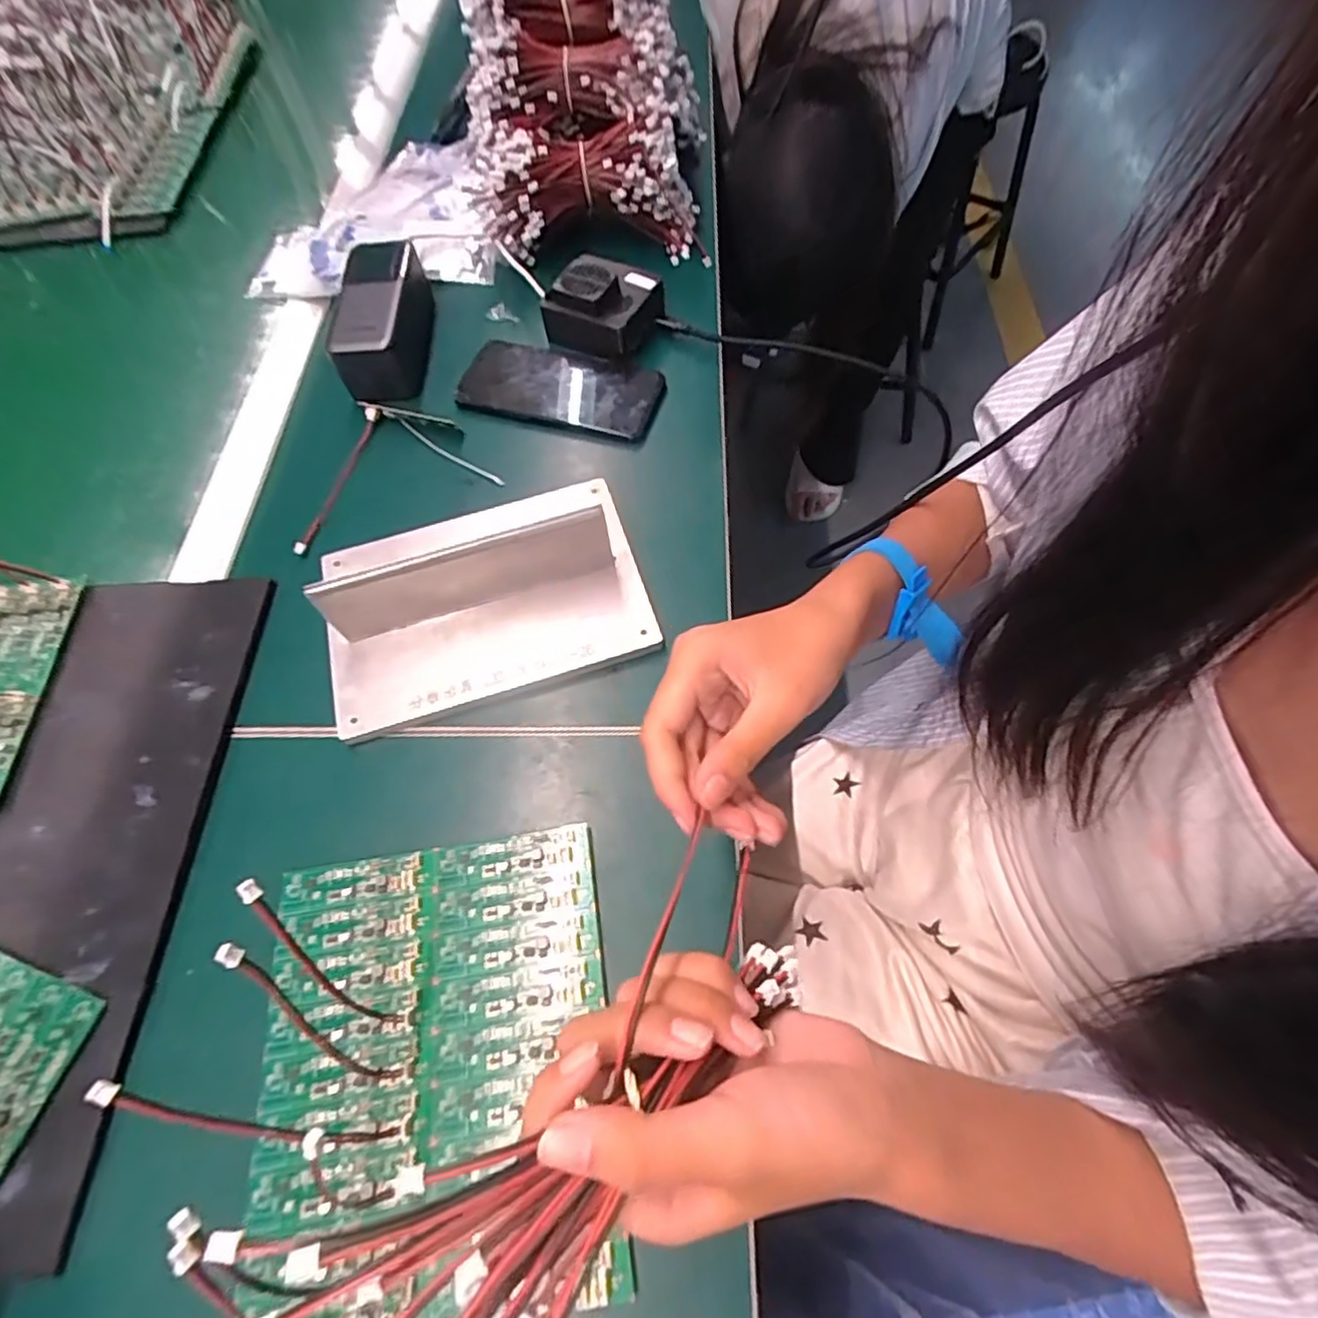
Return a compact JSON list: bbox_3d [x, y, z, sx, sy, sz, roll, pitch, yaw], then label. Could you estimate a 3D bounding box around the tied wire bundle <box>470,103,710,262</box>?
[{"bbox_3d":[-0.064,-0.405,0.581,0.204,0.085,0.070,-3,63,2],"label":"tied wire bundle"}]

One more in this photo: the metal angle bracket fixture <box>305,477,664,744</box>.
[{"bbox_3d":[-0.115,-0.048,0.416,0.201,0.062,0.140,-17,64,-5],"label":"metal angle bracket fixture"}]

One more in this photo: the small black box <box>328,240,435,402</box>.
[{"bbox_3d":[-0.223,-0.290,0.545,0.058,0.051,0.156,-5,63,3],"label":"small black box"}]

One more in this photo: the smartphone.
[{"bbox_3d":[-0.077,-0.214,0.522,0.155,0.010,0.075,15,65,13],"label":"smartphone"}]

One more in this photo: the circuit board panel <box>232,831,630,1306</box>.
[{"bbox_3d":[-0.108,0.187,0.321,0.165,0.011,0.189,-9,62,1],"label":"circuit board panel"}]

